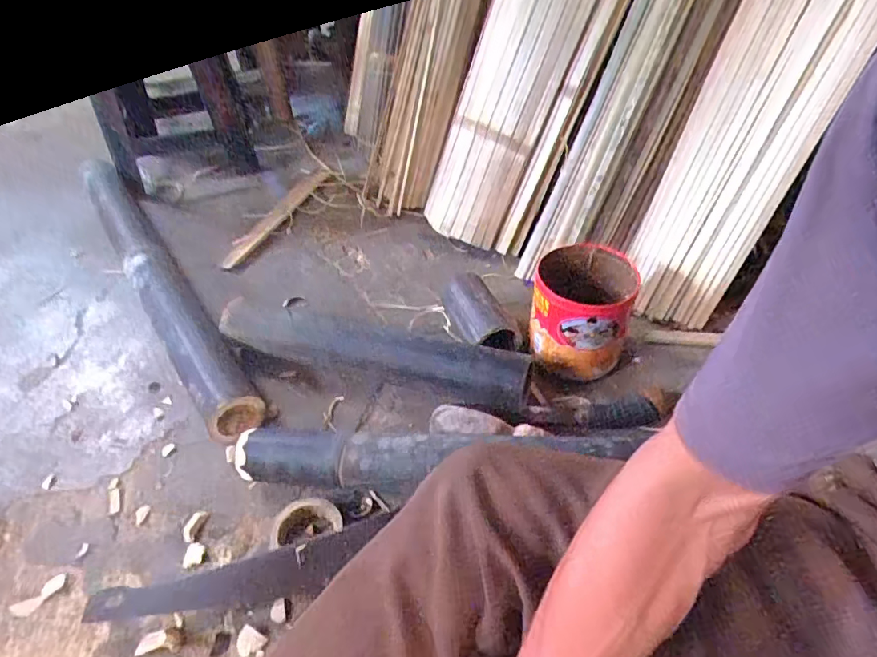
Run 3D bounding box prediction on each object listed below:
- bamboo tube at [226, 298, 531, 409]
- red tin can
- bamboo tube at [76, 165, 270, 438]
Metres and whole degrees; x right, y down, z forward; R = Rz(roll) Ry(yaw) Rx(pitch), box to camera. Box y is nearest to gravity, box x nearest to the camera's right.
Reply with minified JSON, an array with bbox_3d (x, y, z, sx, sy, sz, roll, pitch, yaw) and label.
[{"bbox_3d":[-0.103,0.032,0.814,0.485,0.090,0.098,9,44,14],"label":"bamboo tube"},{"bbox_3d":[0.223,-0.028,0.786,0.147,0.149,0.168,8,43,13],"label":"red tin can"},{"bbox_3d":[-0.575,-0.120,1.019,0.082,0.082,0.994,-28,48,-25],"label":"bamboo tube"}]

